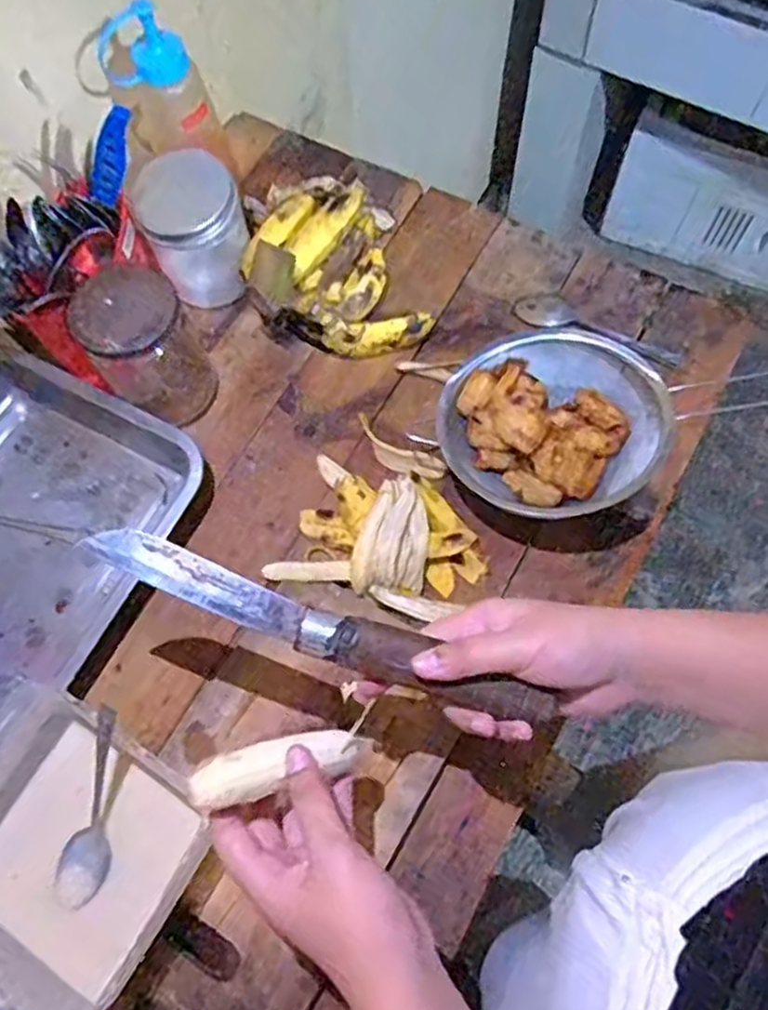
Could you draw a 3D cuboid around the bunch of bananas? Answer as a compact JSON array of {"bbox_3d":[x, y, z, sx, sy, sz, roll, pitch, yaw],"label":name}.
[{"bbox_3d":[-0.054,-0.229,0.667,0.141,0.090,0.192,-16,68,-4],"label":"bunch of bananas"}]

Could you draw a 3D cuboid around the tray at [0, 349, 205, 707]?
[{"bbox_3d":[-0.343,0.034,0.604,0.271,0.056,0.334,33,72,15],"label":"tray"}]

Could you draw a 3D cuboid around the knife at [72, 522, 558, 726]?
[{"bbox_3d":[-0.034,0.066,0.398,0.261,0.015,0.029,21,70,2],"label":"knife"}]

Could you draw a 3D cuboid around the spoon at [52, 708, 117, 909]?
[{"bbox_3d":[-0.201,0.208,0.510,0.033,0.017,0.142,14,96,8],"label":"spoon"}]

